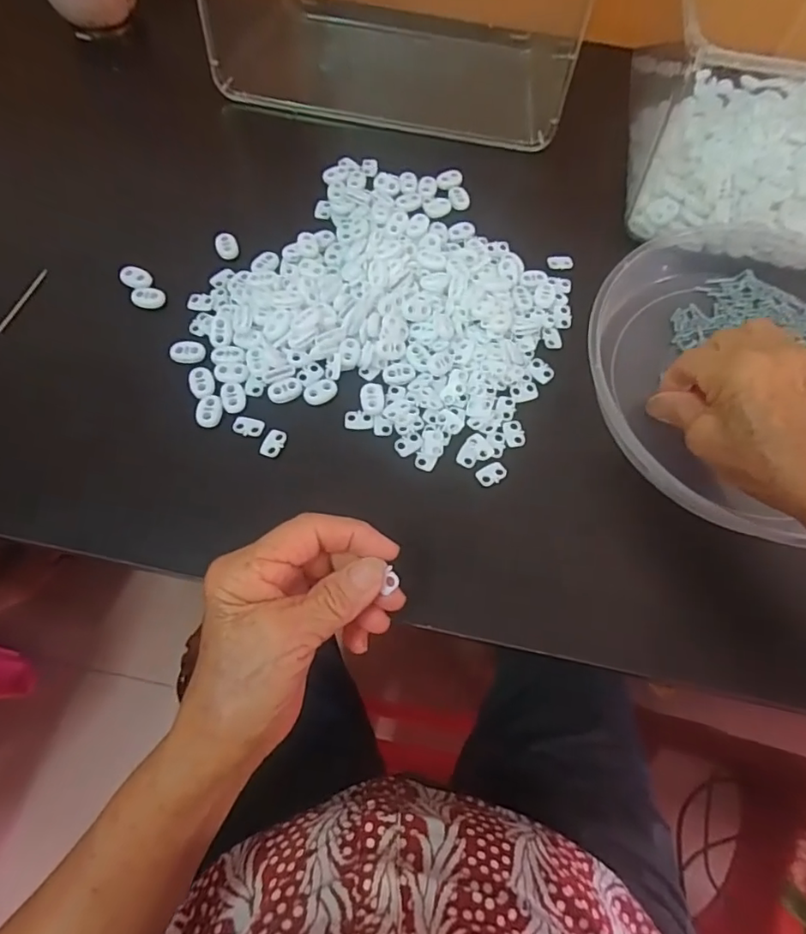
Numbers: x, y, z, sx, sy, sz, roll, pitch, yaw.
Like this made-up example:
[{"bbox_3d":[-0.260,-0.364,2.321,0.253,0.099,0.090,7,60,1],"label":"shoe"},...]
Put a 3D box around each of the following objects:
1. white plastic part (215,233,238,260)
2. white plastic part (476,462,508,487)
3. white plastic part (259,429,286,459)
[{"bbox_3d":[-0.132,-0.165,0.400,0.015,0.009,0.019,-15,68,-9],"label":"white plastic part"},{"bbox_3d":[0.057,0.004,0.338,0.019,0.004,0.012,-23,70,-12],"label":"white plastic part"},{"bbox_3d":[-0.083,-0.015,0.342,0.013,0.004,0.019,15,67,4],"label":"white plastic part"}]

